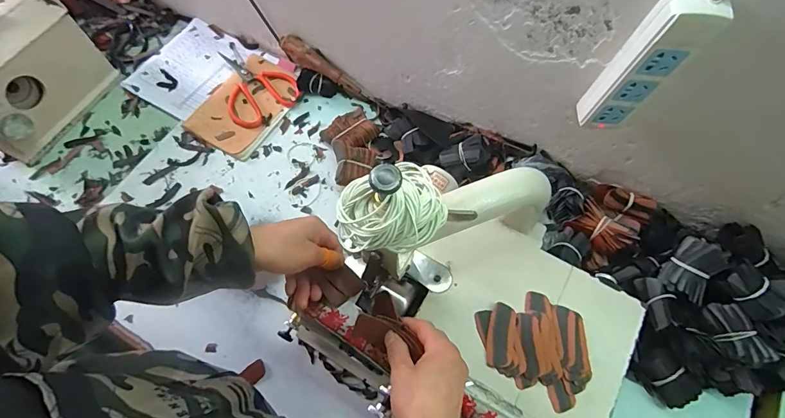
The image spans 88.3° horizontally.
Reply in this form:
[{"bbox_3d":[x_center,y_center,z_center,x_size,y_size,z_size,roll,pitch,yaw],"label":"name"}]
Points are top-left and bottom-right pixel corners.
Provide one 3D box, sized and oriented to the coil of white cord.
[{"bbox_3d":[-0.003,-0.001,0.313,0.086,0.047,0.067,-24,68,-10],"label":"coil of white cord"}]

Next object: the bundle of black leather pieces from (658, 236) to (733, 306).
[{"bbox_3d":[0.399,0.078,0.539,0.056,0.040,0.075,32,103,15],"label":"bundle of black leather pieces"}]

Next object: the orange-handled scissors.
[{"bbox_3d":[-0.277,-0.257,0.782,0.133,0.017,0.220,-30,69,-12],"label":"orange-handled scissors"}]

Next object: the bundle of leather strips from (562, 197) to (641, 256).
[{"bbox_3d":[0.300,0.026,0.578,0.080,0.027,0.058,40,72,16],"label":"bundle of leather strips"}]

